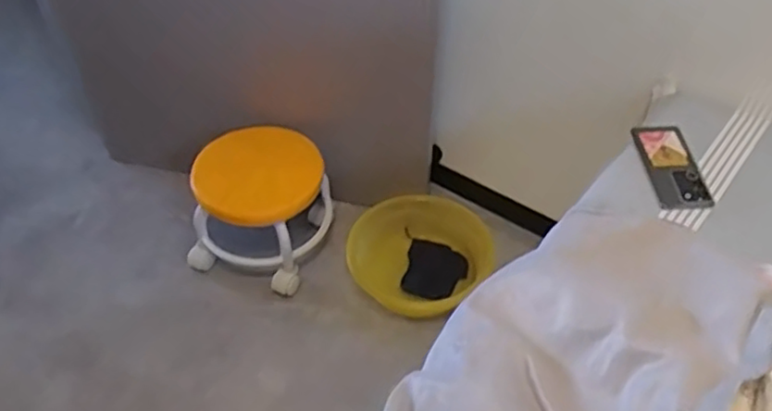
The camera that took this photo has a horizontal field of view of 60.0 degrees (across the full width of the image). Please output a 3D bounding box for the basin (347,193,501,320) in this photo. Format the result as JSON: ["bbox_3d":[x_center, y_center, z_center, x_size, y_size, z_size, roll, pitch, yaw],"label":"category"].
[{"bbox_3d":[0.073,0.098,1.417,0.266,0.089,0.255,-1,47,1],"label":"basin"}]

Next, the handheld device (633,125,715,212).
[{"bbox_3d":[0.416,-0.061,0.977,0.073,0.016,0.165,-2,47,-1],"label":"handheld device"}]

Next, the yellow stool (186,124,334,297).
[{"bbox_3d":[-0.259,0.002,1.375,0.253,0.256,0.222,12,49,12],"label":"yellow stool"}]

